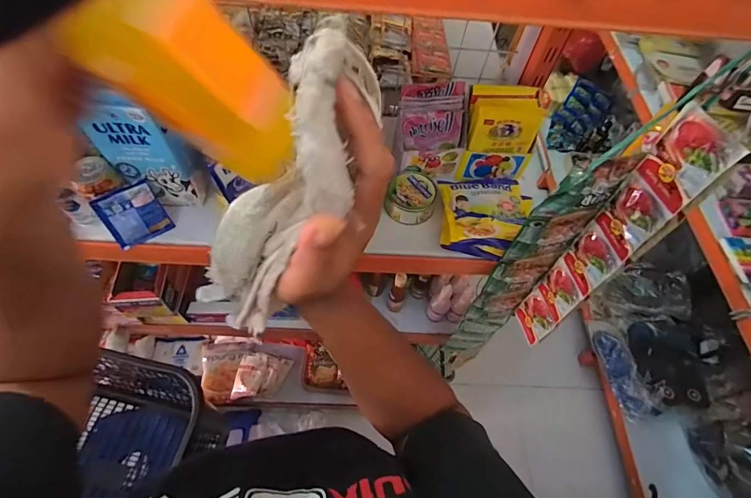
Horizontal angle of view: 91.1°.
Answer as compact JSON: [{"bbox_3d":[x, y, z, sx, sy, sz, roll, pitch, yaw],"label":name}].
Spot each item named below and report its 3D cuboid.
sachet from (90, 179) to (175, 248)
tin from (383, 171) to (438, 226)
[{"bbox_3d":[-0.336,-0.047,0.516,0.074,0.080,0.007,-35,40,-26],"label":"sachet"},{"bbox_3d":[0.059,-0.080,0.582,0.072,0.029,0.086,19,62,7],"label":"tin"}]

